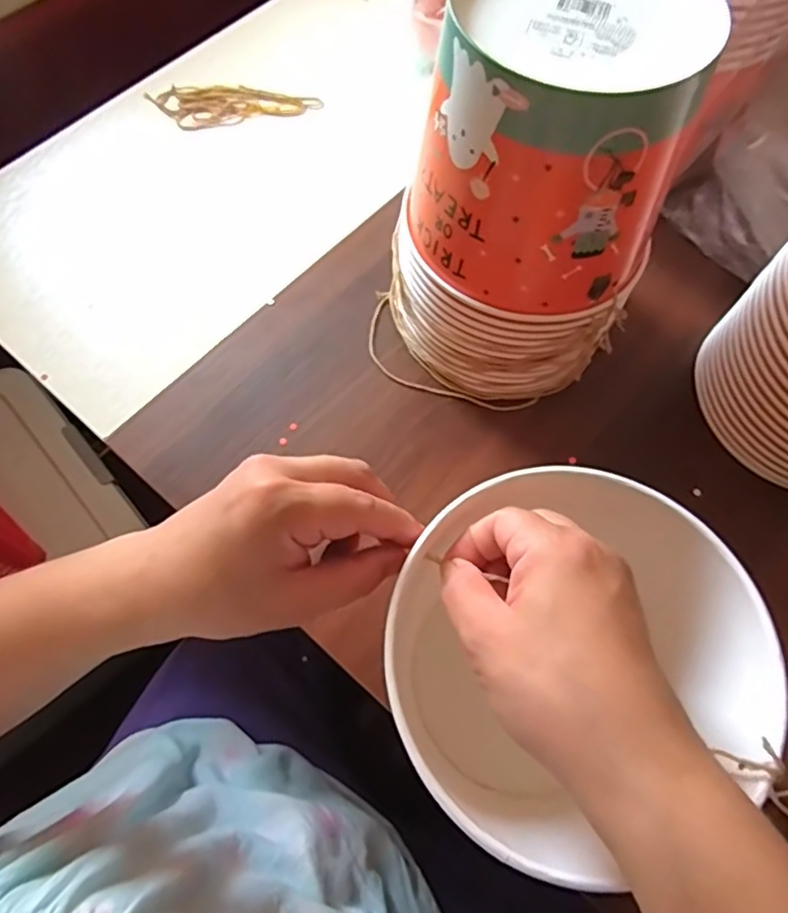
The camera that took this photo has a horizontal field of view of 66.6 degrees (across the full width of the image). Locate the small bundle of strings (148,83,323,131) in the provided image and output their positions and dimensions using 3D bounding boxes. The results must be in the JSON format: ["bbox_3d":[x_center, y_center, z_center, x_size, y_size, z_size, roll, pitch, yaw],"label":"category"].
[{"bbox_3d":[-0.151,-0.333,0.570,0.158,0.010,0.056,-5,65,-4],"label":"small bundle of strings"}]

